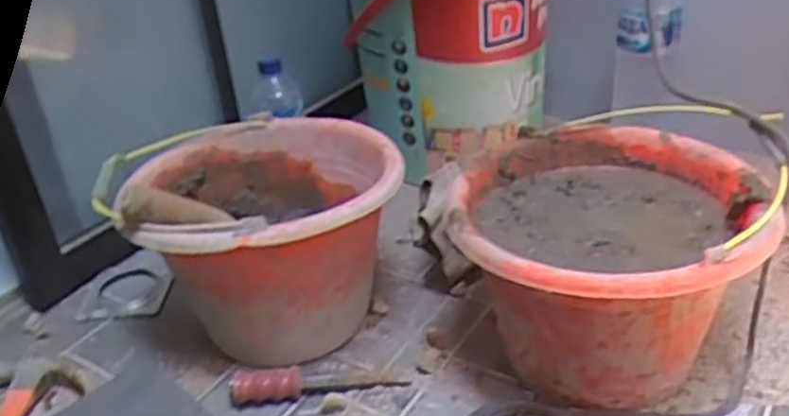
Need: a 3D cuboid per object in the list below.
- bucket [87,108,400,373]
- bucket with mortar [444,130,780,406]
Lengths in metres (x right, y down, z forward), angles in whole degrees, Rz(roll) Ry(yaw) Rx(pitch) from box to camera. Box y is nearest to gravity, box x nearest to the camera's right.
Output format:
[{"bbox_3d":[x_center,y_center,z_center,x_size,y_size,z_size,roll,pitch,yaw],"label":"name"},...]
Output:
[{"bbox_3d":[-0.144,0.039,0.834,0.312,0.208,0.269,-5,30,2],"label":"bucket"},{"bbox_3d":[0.208,0.065,0.723,0.265,0.192,0.289,-5,30,3],"label":"bucket with mortar"}]

